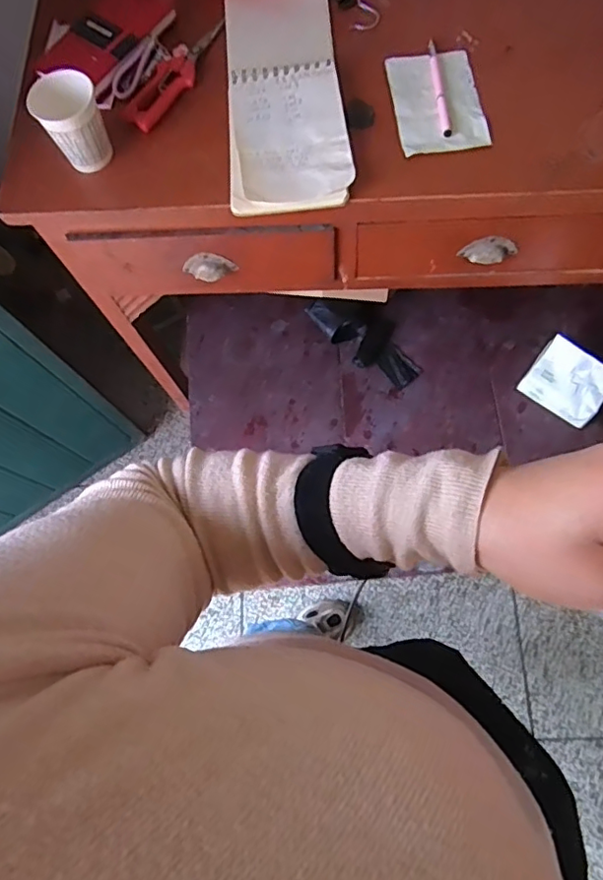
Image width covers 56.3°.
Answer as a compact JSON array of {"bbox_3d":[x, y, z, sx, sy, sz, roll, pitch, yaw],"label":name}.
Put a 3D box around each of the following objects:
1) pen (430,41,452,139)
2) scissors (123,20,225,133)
[{"bbox_3d":[0.166,-0.427,0.681,0.014,0.012,0.148,-5,69,-2],"label":"pen"},{"bbox_3d":[-0.157,-0.465,0.719,0.049,0.022,0.184,33,73,12],"label":"scissors"}]

